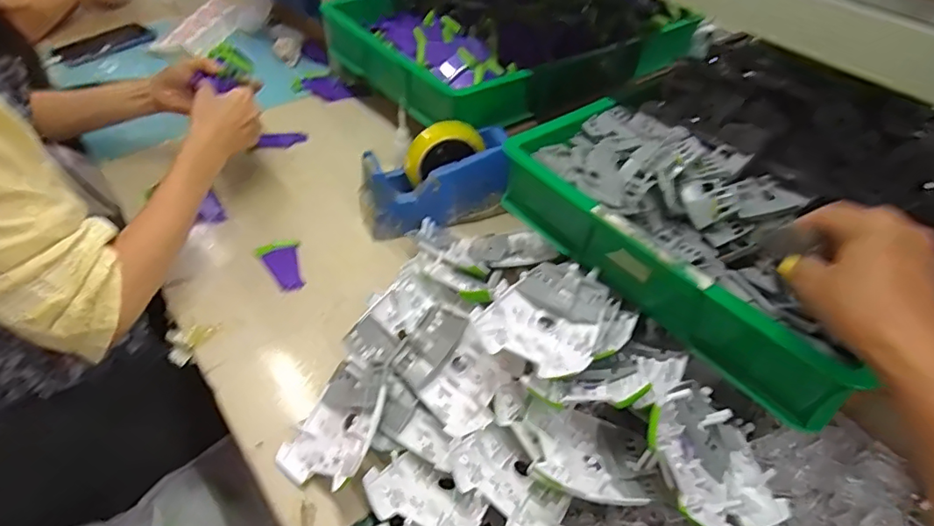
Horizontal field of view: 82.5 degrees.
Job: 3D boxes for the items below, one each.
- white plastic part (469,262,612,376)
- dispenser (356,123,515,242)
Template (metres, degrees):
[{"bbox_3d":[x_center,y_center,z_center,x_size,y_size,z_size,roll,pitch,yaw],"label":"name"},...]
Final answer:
[{"bbox_3d":[0.077,0.039,0.463,0.096,0.028,0.123,30,51,23],"label":"white plastic part"},{"bbox_3d":[-0.038,-0.110,0.669,0.187,0.104,0.075,-13,48,-17],"label":"dispenser"}]

